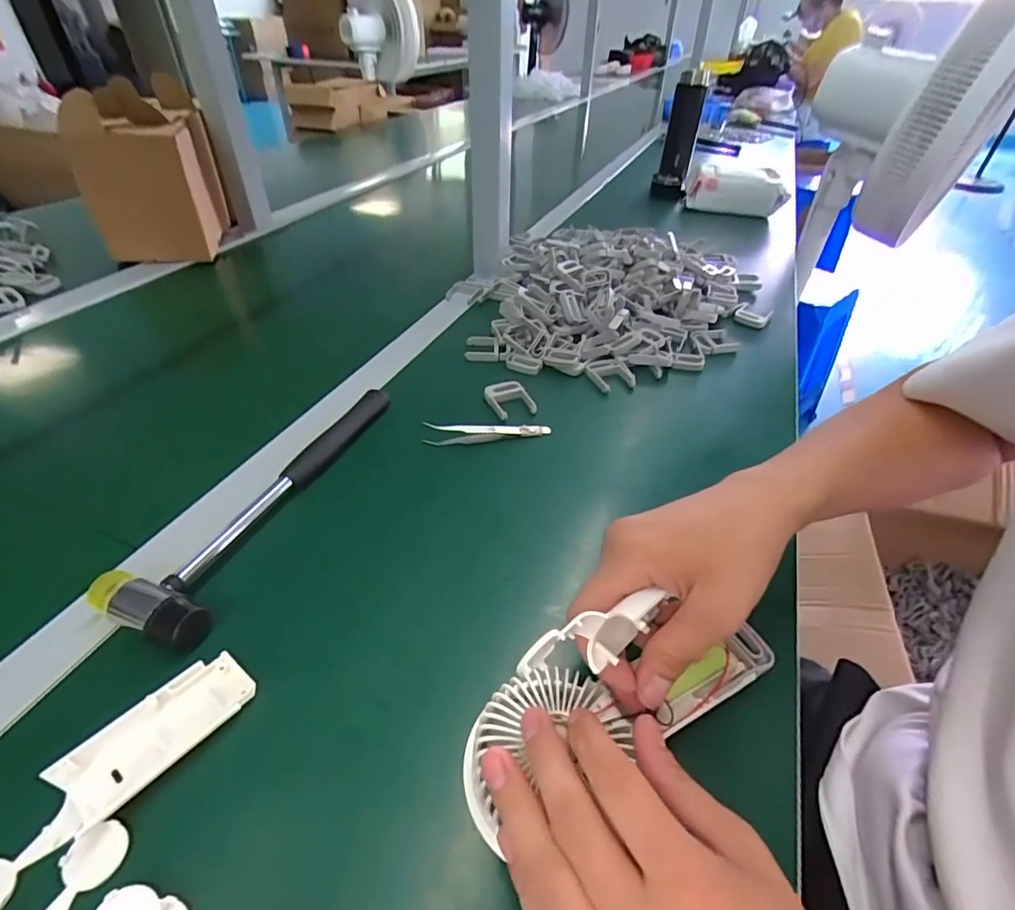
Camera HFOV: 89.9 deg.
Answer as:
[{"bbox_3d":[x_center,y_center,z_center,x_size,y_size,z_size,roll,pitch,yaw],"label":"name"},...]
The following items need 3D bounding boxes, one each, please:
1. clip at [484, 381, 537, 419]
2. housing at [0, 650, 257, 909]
[{"bbox_3d":[0.002,-0.056,0.496,0.038,0.009,0.048,-17,45,-20],"label":"clip"},{"bbox_3d":[-0.193,0.154,0.249,0.039,0.015,0.132,29,48,27],"label":"housing"}]

